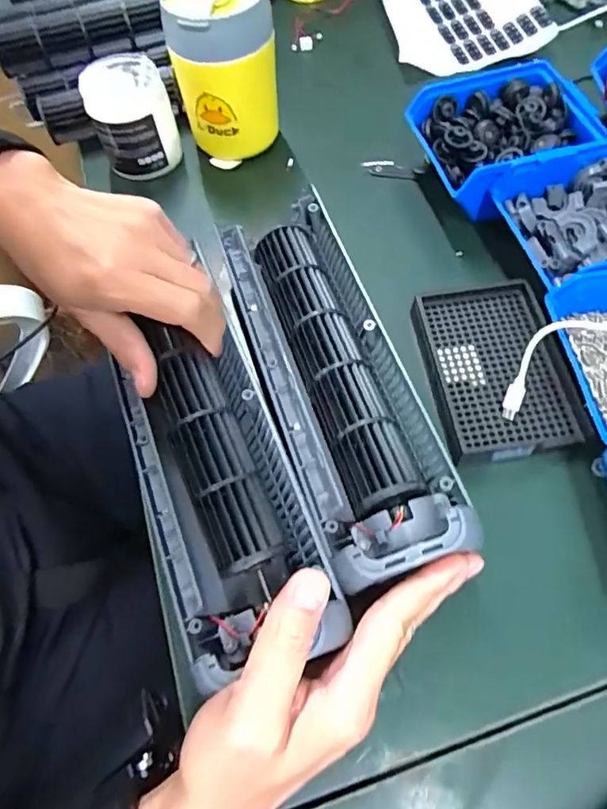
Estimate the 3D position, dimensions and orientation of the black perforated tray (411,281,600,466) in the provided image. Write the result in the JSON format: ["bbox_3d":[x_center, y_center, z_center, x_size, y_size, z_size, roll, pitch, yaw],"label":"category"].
[{"bbox_3d":[0.141,-0.027,0.380,0.096,0.016,0.136,-8,63,0],"label":"black perforated tray"}]

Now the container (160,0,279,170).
[{"bbox_3d":[-0.069,-0.302,0.465,0.090,0.120,0.083,-8,63,0],"label":"container"}]

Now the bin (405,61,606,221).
[{"bbox_3d":[0.172,-0.231,0.454,0.133,0.055,0.130,-17,63,-5],"label":"bin"}]

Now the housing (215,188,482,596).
[{"bbox_3d":[0.016,-0.024,0.346,0.089,0.043,0.284,-17,60,-5],"label":"housing"}]

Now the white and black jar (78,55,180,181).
[{"bbox_3d":[-0.160,-0.269,0.494,0.074,0.075,0.077,-2,63,3],"label":"white and black jar"}]

